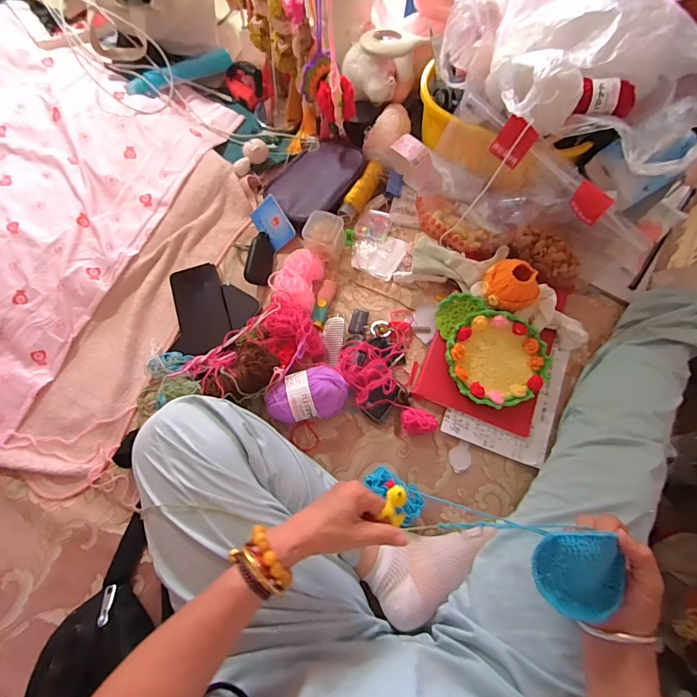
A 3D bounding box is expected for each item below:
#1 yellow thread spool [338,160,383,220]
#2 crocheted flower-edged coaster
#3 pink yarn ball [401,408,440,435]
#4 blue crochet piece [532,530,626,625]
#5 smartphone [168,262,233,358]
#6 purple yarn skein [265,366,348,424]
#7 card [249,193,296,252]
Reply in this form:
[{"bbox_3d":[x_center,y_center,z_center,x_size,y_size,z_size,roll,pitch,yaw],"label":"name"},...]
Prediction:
[{"bbox_3d":[0.025,-0.269,0.681,0.031,0.033,0.115,31,73,8],"label":"yellow thread spool"},{"bbox_3d":[0.223,0.018,0.587,0.153,0.027,0.133,15,80,-2],"label":"crocheted flower-edged coaster"},{"bbox_3d":[0.104,0.104,0.571,0.053,0.032,0.036,-6,72,-5],"label":"pink yarn ball"},{"bbox_3d":[0.218,0.202,0.369,0.078,0.040,0.078,4,107,-10],"label":"blue crochet piece"},{"bbox_3d":[-0.233,-0.065,0.630,0.075,0.007,0.146,-16,73,-8],"label":"smartphone"},{"bbox_3d":[-0.058,0.066,0.568,0.110,0.056,0.069,-9,72,-6],"label":"purple yarn skein"},{"bbox_3d":[-0.127,-0.210,0.669,0.054,0.007,0.085,-39,77,21],"label":"card"}]

